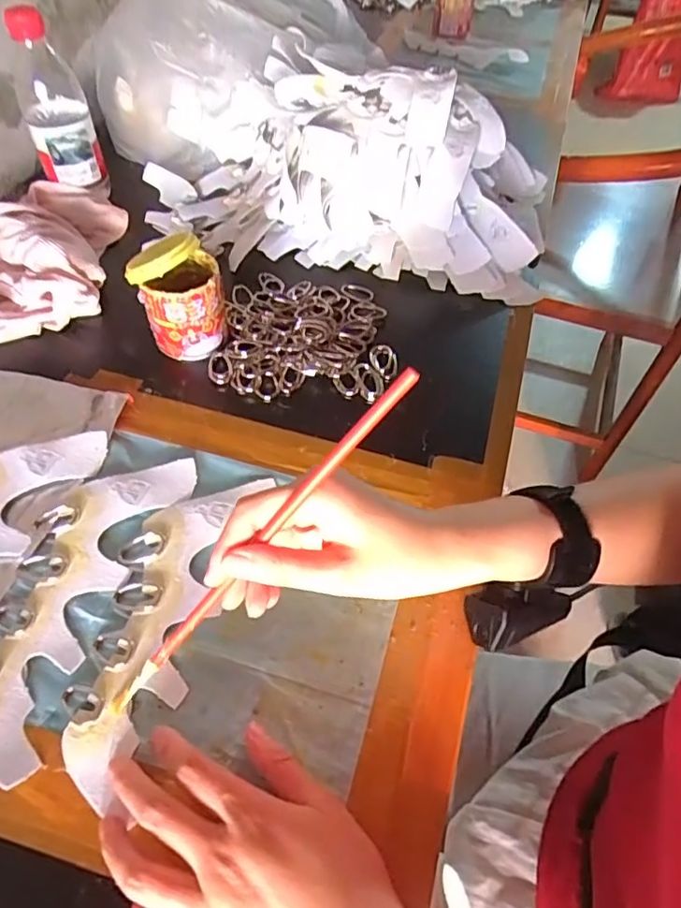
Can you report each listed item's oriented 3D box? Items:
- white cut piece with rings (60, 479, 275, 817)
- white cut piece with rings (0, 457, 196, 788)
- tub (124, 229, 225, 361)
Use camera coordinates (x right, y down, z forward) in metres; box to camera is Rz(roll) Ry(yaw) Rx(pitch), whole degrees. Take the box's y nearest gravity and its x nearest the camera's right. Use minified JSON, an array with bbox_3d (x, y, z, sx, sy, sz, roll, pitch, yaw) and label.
[{"bbox_3d":[-0.117,0.099,0.365,0.070,0.007,0.200,12,55,6],"label":"white cut piece with rings"},{"bbox_3d":[-0.175,0.084,0.373,0.078,0.005,0.212,15,55,7],"label":"white cut piece with rings"},{"bbox_3d":[-0.133,-0.131,0.482,0.065,0.082,0.060,2,54,-2],"label":"tub"}]

